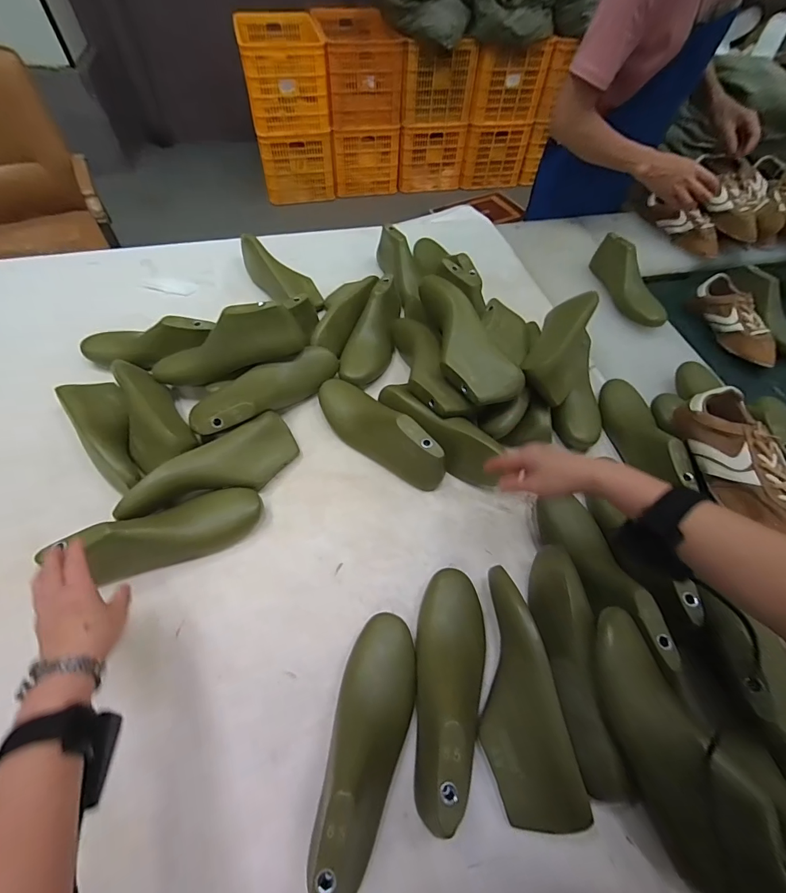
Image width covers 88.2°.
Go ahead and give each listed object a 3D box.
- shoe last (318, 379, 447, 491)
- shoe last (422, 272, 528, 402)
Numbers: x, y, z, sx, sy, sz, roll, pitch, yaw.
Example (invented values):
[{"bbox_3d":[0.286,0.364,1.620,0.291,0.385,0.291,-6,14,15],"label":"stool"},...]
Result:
[{"bbox_3d":[-0.026,-0.032,0.635,0.250,0.086,0.080,39,65,21],"label":"shoe last"},{"bbox_3d":[0.117,-0.176,0.626,0.103,0.068,0.229,-12,58,-8],"label":"shoe last"}]

